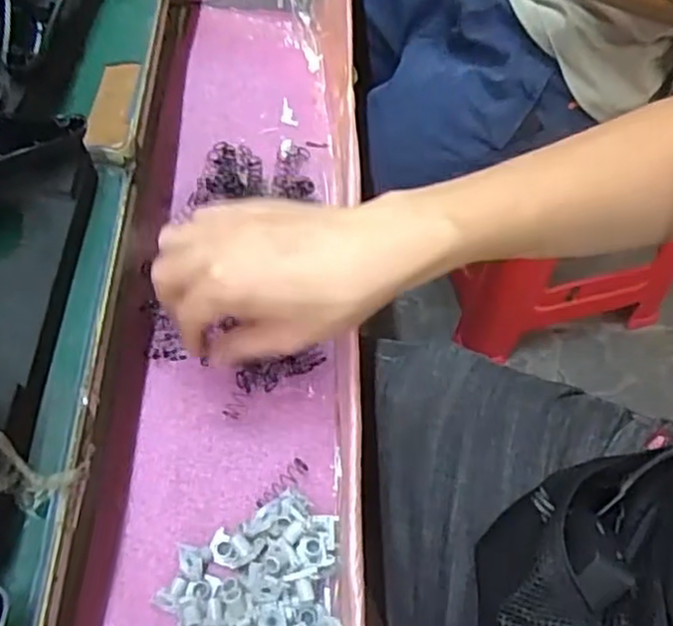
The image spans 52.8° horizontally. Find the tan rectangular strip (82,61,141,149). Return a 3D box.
[{"bbox_3d":[-0.150,-0.142,0.460,0.025,0.007,0.077,16,59,-22],"label":"tan rectangular strip"}]

